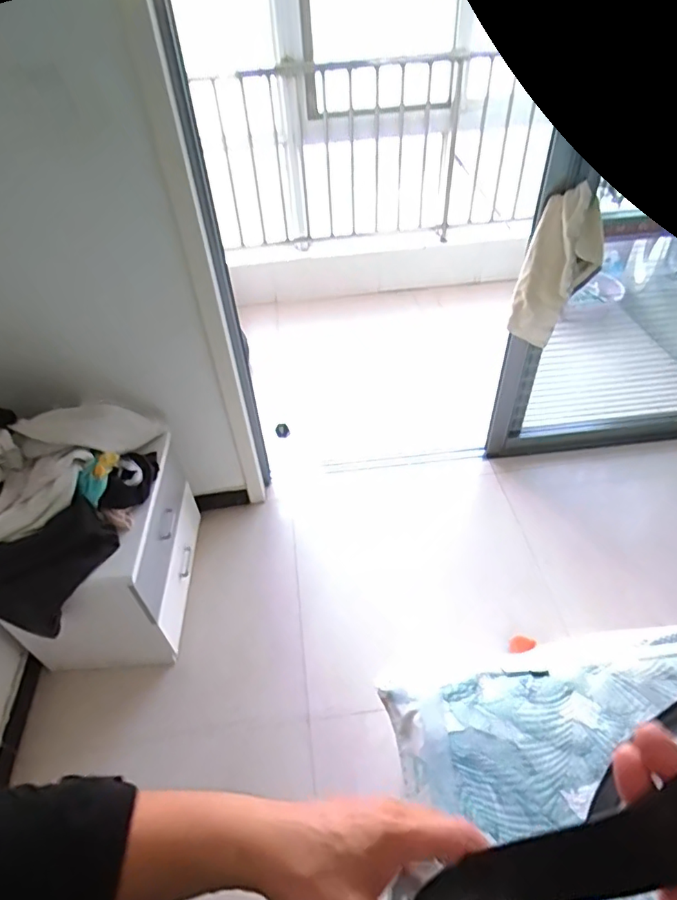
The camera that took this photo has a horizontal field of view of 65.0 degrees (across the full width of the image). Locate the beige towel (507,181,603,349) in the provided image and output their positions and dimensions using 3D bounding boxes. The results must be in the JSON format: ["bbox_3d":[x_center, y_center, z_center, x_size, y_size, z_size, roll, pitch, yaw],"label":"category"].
[{"bbox_3d":[0.615,-0.499,1.509,0.142,0.407,0.153,-23,49,-18],"label":"beige towel"}]

